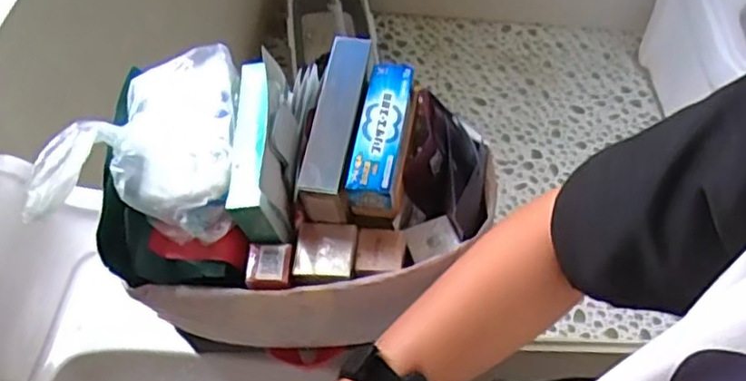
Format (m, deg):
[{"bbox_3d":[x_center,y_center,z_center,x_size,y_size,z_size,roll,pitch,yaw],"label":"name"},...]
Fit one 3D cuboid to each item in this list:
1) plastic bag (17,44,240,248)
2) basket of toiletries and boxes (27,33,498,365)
[{"bbox_3d":[-0.153,-0.029,0.457,0.111,0.070,0.148,1,52,-5],"label":"plastic bag"},{"bbox_3d":[-0.063,0.012,0.505,0.291,0.171,0.168,1,52,-5],"label":"basket of toiletries and boxes"}]

